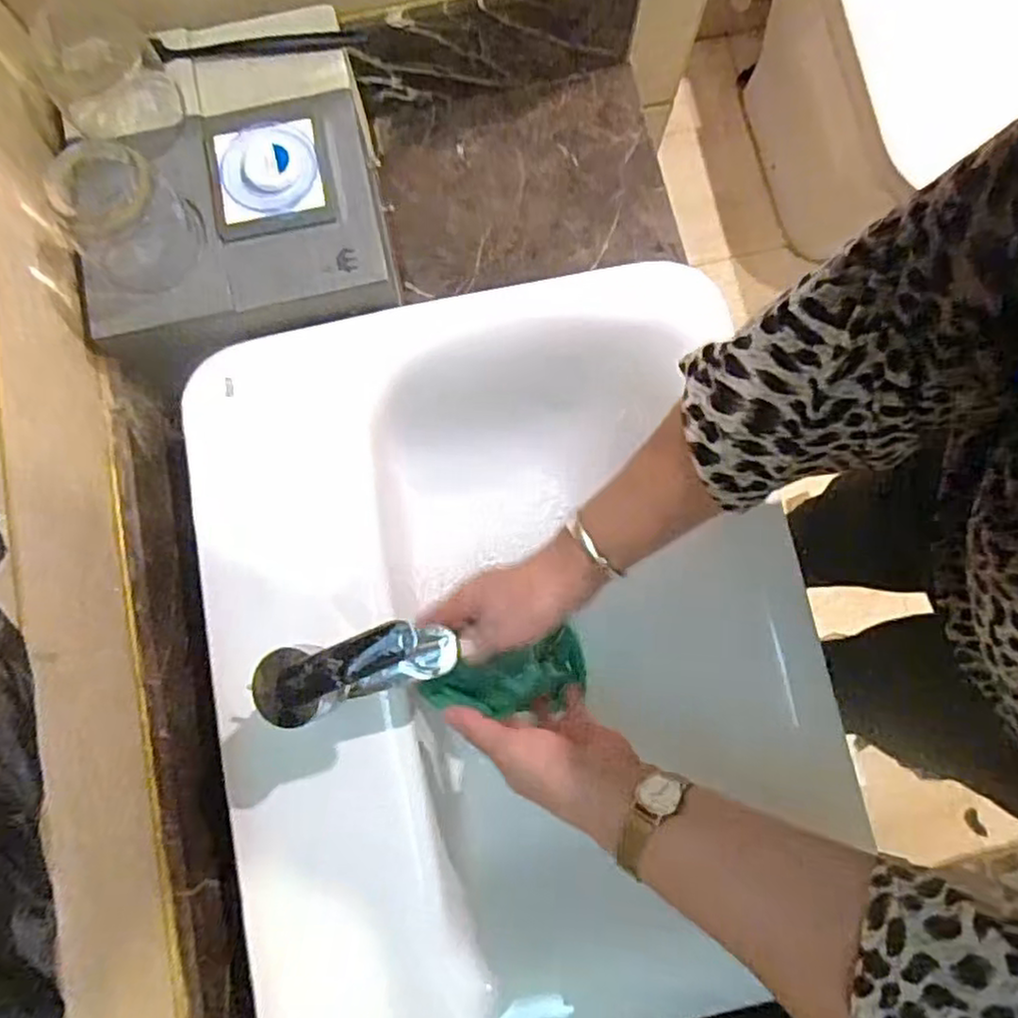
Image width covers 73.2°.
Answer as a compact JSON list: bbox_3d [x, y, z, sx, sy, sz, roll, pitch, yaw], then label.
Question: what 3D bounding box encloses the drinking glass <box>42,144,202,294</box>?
[{"bbox_3d":[-0.274,-0.207,0.493,0.070,0.075,0.078,43,82,6],"label":"drinking glass"}]

